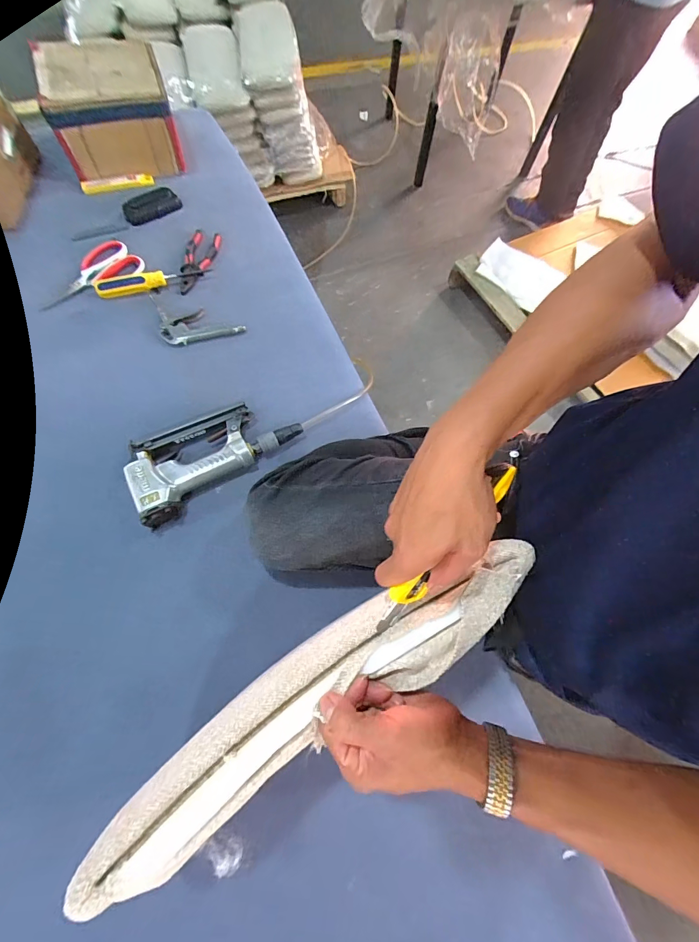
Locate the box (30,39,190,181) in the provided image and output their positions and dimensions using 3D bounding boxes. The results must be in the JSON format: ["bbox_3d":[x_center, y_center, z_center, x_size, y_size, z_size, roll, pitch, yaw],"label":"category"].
[{"bbox_3d":[-0.467,-0.719,0.771,0.209,0.143,0.218,-15,69,-8],"label":"box"}]

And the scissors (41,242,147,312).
[{"bbox_3d":[-0.470,-0.351,0.686,0.187,0.017,0.098,-38,74,-15],"label":"scissors"}]

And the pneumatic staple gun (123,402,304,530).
[{"bbox_3d":[-0.208,-0.037,0.566,0.241,0.036,0.126,-34,73,-14],"label":"pneumatic staple gun"}]

